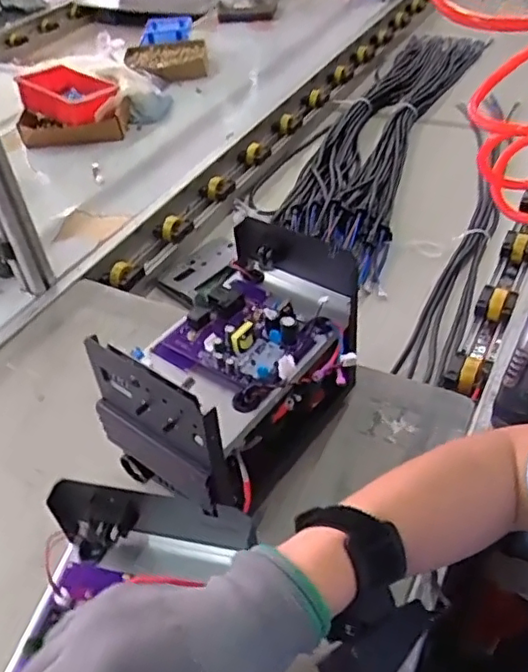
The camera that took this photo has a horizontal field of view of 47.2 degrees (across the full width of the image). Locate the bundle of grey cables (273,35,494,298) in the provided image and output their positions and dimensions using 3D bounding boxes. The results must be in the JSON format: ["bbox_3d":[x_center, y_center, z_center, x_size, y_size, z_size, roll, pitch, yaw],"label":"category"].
[{"bbox_3d":[0.255,-0.416,1.288,0.231,0.090,0.917,17,54,16],"label":"bundle of grey cables"}]

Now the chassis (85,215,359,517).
[{"bbox_3d":[-0.021,0.031,0.609,0.190,0.155,0.251,29,53,29],"label":"chassis"}]

